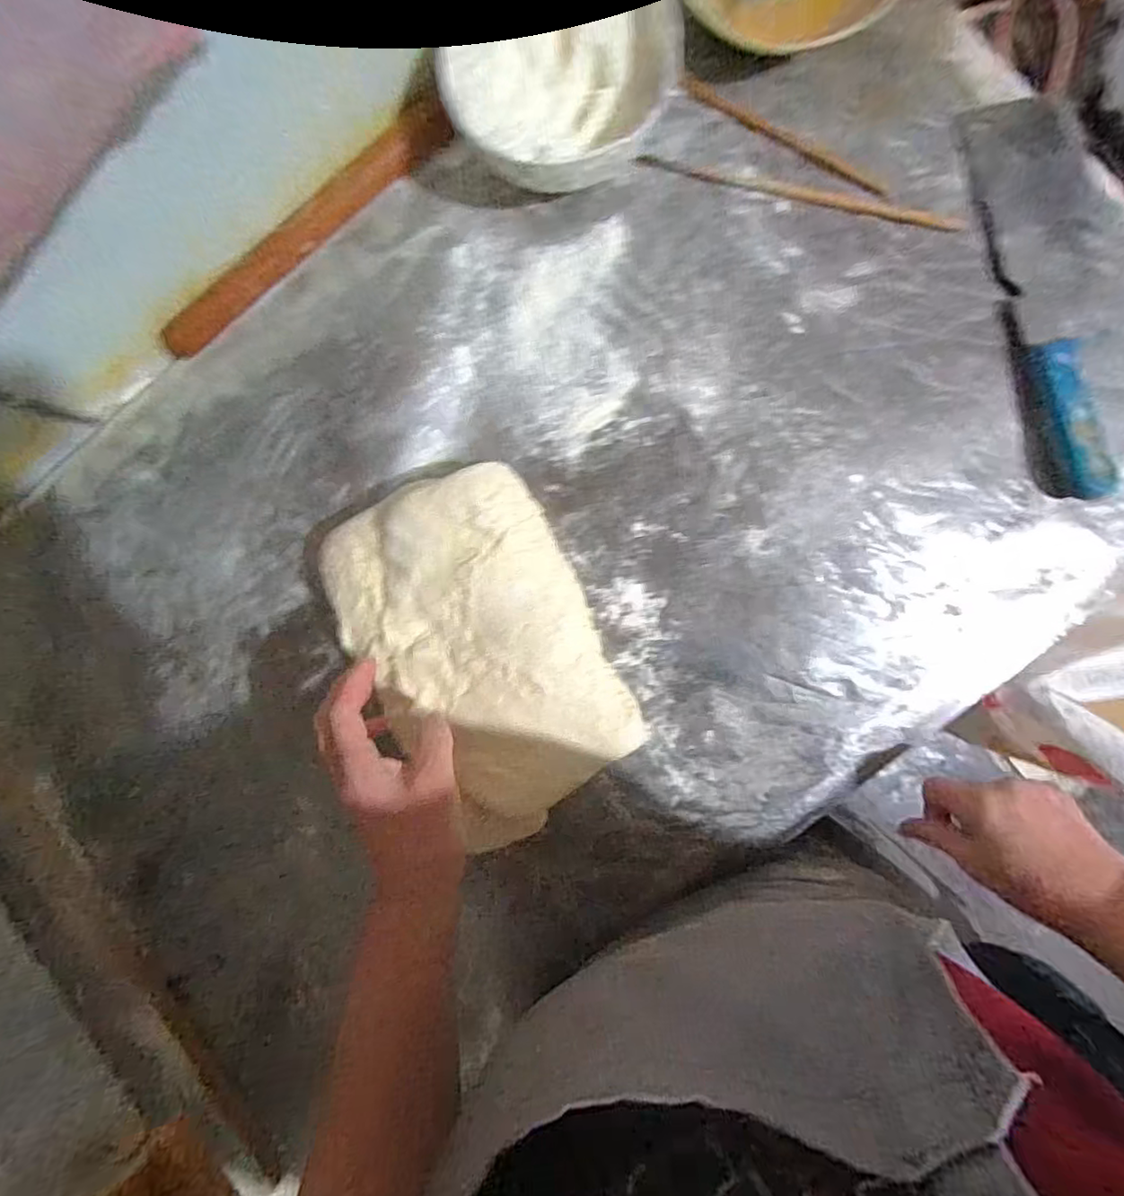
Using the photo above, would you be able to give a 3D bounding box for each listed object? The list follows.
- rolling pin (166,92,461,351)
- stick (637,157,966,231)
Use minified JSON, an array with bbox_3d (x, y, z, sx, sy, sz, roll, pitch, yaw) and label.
[{"bbox_3d":[-0.196,-0.279,0.451,0.267,0.021,0.029,-37,88,4],"label":"rolling pin"},{"bbox_3d":[0.174,-0.298,0.432,0.233,0.007,0.012,14,92,4],"label":"stick"}]

